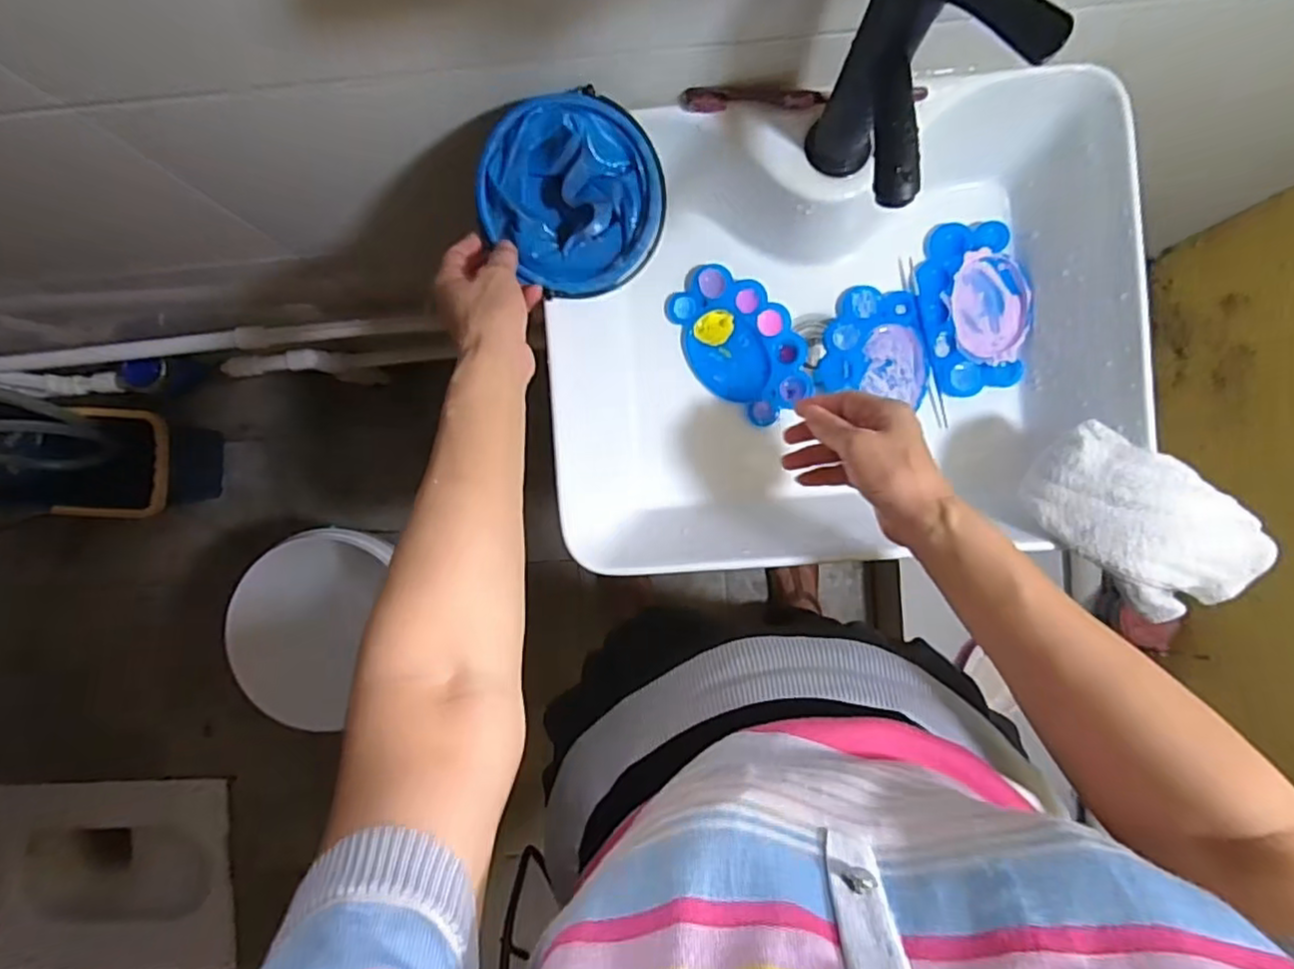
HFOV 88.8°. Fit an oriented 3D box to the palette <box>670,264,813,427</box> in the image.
[{"bbox_3d":[0.089,-0.133,0.627,0.093,0.024,0.150,-45,88,1],"label":"palette"}]

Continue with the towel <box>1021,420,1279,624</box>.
[{"bbox_3d":[0.375,0.027,0.498,0.157,0.058,0.102,43,91,2],"label":"towel"}]

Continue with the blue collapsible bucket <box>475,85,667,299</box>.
[{"bbox_3d":[-0.058,-0.222,0.520,0.139,0.050,0.139,-2,105,-9],"label":"blue collapsible bucket"}]

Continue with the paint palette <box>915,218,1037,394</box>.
[{"bbox_3d":[0.304,-0.166,0.614,0.090,0.017,0.155,-13,93,10],"label":"paint palette"}]

